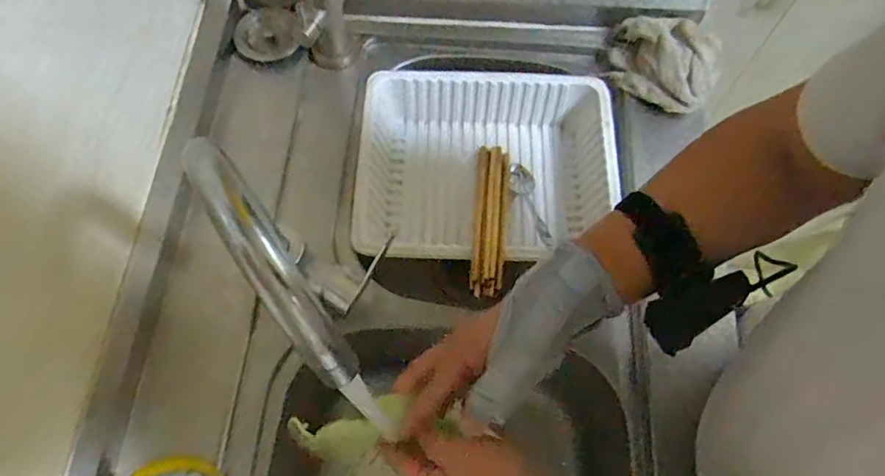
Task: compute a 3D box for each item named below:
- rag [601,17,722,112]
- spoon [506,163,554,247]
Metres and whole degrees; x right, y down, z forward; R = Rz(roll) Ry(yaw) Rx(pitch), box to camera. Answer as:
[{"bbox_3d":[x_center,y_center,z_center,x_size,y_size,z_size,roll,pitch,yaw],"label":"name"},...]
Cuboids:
[{"bbox_3d":[0.262,-0.216,0.682,0.134,0.048,0.101,32,69,13],"label":"rag"},{"bbox_3d":[0.105,-0.038,0.676,0.032,0.023,0.147,-7,42,-4],"label":"spoon"}]

